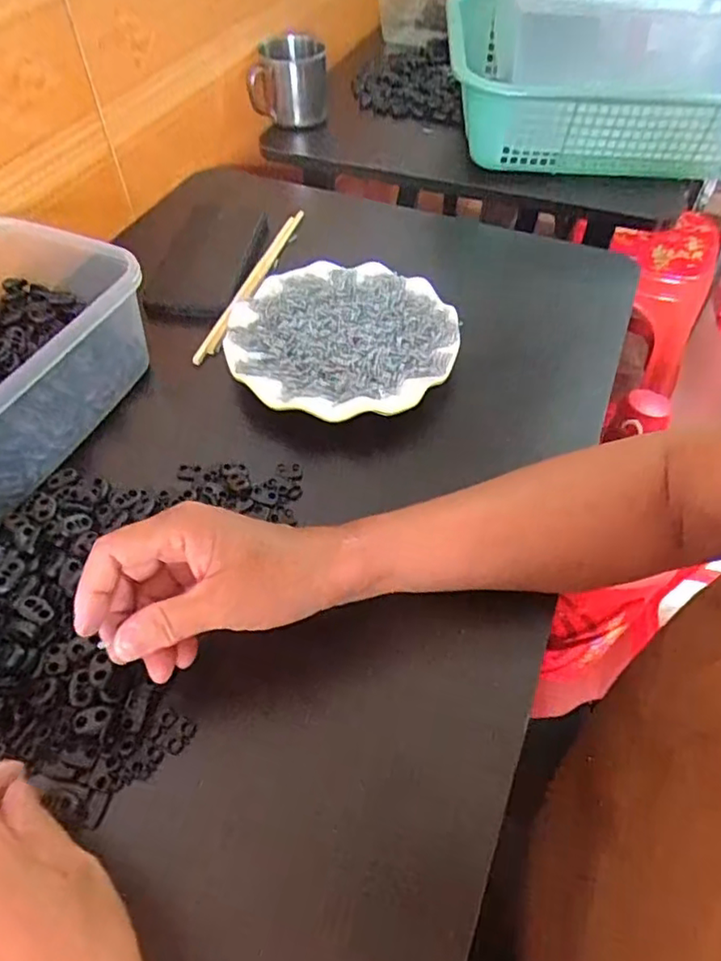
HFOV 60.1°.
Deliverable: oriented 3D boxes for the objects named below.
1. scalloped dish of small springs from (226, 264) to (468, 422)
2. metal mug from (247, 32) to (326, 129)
[{"bbox_3d":[-0.015,-0.114,0.508,0.179,0.026,0.172,0,53,0],"label":"scalloped dish of small springs"},{"bbox_3d":[-0.087,-0.499,0.780,0.092,0.084,0.075,2,53,2],"label":"metal mug"}]

